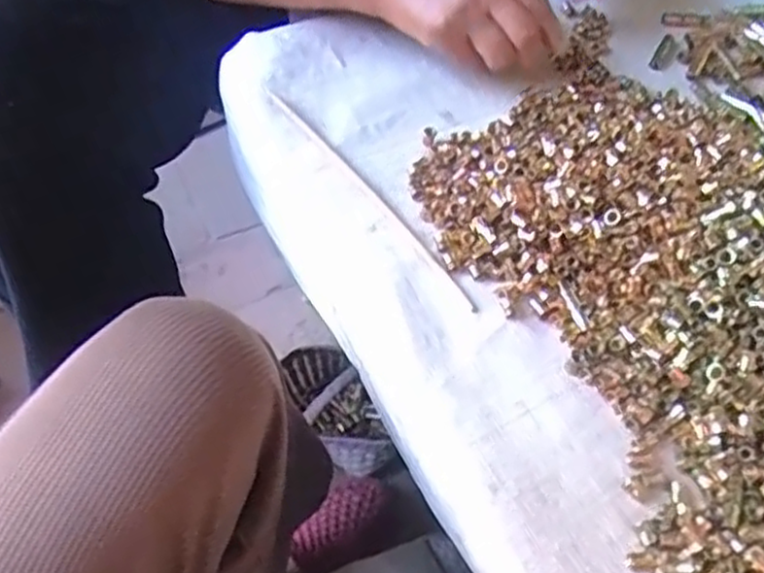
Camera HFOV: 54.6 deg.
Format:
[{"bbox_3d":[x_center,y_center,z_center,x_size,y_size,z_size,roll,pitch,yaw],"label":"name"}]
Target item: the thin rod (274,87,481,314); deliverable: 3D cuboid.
[{"bbox_3d":[-0.008,-0.063,0.478,0.013,0.006,0.220,-30,61,-22],"label":"thin rod"}]

